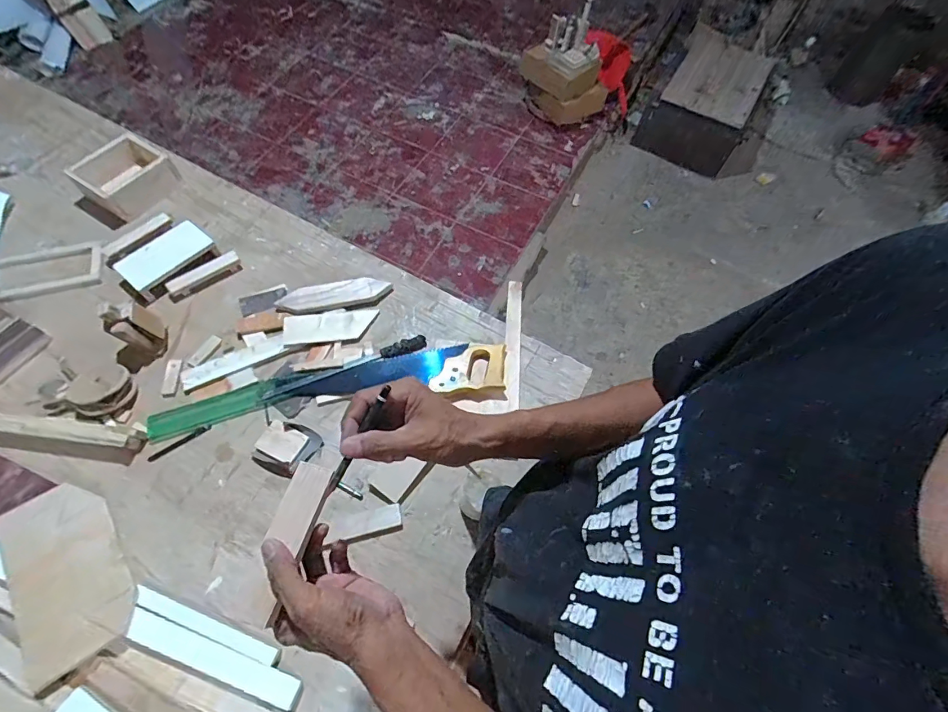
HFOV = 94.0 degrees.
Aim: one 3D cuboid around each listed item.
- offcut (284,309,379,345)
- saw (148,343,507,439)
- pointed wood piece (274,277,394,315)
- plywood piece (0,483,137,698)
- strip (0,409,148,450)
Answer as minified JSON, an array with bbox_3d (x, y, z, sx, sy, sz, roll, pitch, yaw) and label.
[{"bbox_3d":[-0.271,-0.056,0.843,0.170,0.007,0.065,-7,62,-8],"label":"offcut"},{"bbox_3d":[-0.241,0.047,0.779,0.599,0.031,0.103,-6,62,-7],"label":"saw"},{"bbox_3d":[-0.274,-0.121,0.872,0.215,0.020,0.069,-8,63,-8],"label":"pointed wood piece"},{"bbox_3d":[-0.562,0.298,0.609,0.127,0.011,0.244,-32,70,-24],"label":"plywood piece"},{"bbox_3d":[-0.744,0.107,0.705,0.421,0.041,0.047,7,61,0],"label":"strip"}]

